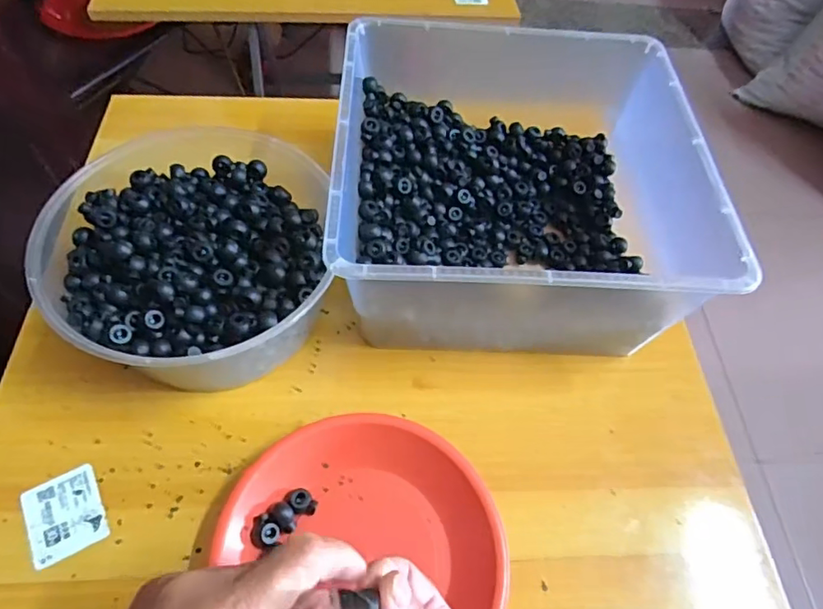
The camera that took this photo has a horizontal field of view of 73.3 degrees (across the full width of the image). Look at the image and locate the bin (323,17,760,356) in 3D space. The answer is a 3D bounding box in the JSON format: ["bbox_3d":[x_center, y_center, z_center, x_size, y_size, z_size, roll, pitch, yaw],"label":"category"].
[{"bbox_3d":[0.086,-0.099,0.497,0.296,0.138,0.278,2,57,-4],"label":"bin"}]

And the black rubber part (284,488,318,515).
[{"bbox_3d":[-0.081,0.146,0.407,0.021,0.010,0.016,39,62,19],"label":"black rubber part"}]

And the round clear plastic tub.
[{"bbox_3d":[-0.177,-0.039,0.470,0.215,0.092,0.242,0,57,-5],"label":"round clear plastic tub"}]

